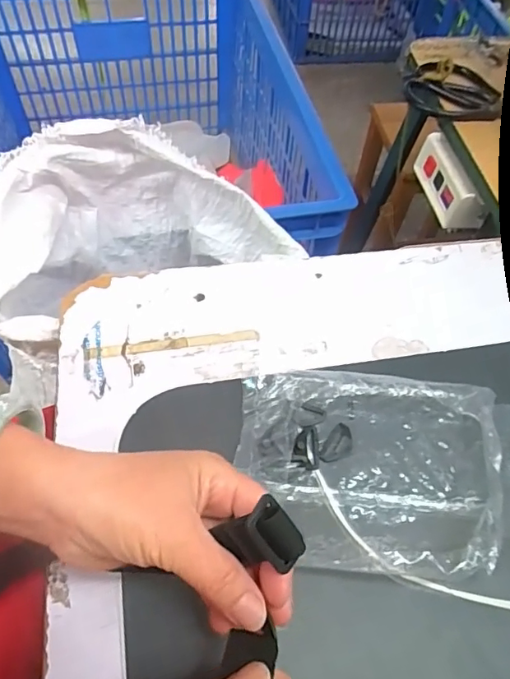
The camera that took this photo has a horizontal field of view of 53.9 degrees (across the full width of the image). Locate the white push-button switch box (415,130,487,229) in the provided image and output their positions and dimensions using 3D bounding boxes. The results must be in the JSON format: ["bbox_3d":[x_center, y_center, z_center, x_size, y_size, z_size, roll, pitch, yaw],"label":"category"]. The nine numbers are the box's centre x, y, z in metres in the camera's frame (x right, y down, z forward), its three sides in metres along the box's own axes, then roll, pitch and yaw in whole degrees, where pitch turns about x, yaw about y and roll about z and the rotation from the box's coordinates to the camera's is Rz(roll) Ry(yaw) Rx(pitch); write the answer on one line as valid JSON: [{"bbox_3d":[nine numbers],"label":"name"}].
[{"bbox_3d":[0.225,-0.183,0.580,0.044,0.047,0.119,-6,58,-8],"label":"white push-button switch box"}]

